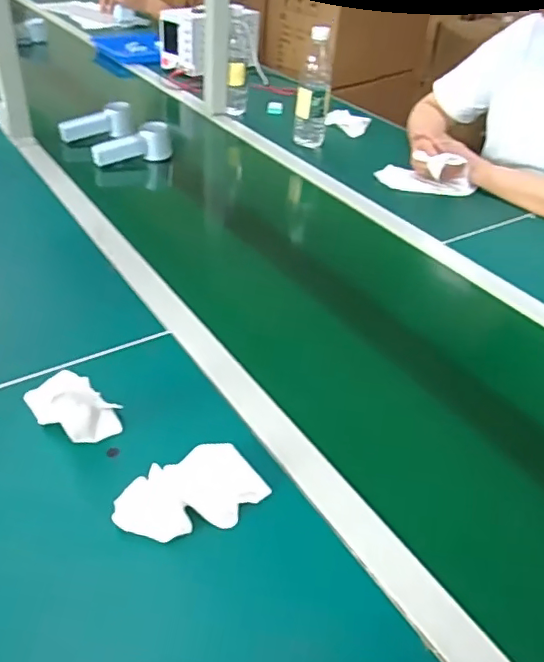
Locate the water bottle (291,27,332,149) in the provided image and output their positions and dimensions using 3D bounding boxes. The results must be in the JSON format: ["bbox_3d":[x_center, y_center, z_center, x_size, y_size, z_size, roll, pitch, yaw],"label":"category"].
[{"bbox_3d":[0.088,-0.498,1.186,0.068,0.226,0.068,7,38,2],"label":"water bottle"}]

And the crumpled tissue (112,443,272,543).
[{"bbox_3d":[-0.070,0.138,0.494,0.125,0.025,0.071,-15,42,-25],"label":"crumpled tissue"}]

